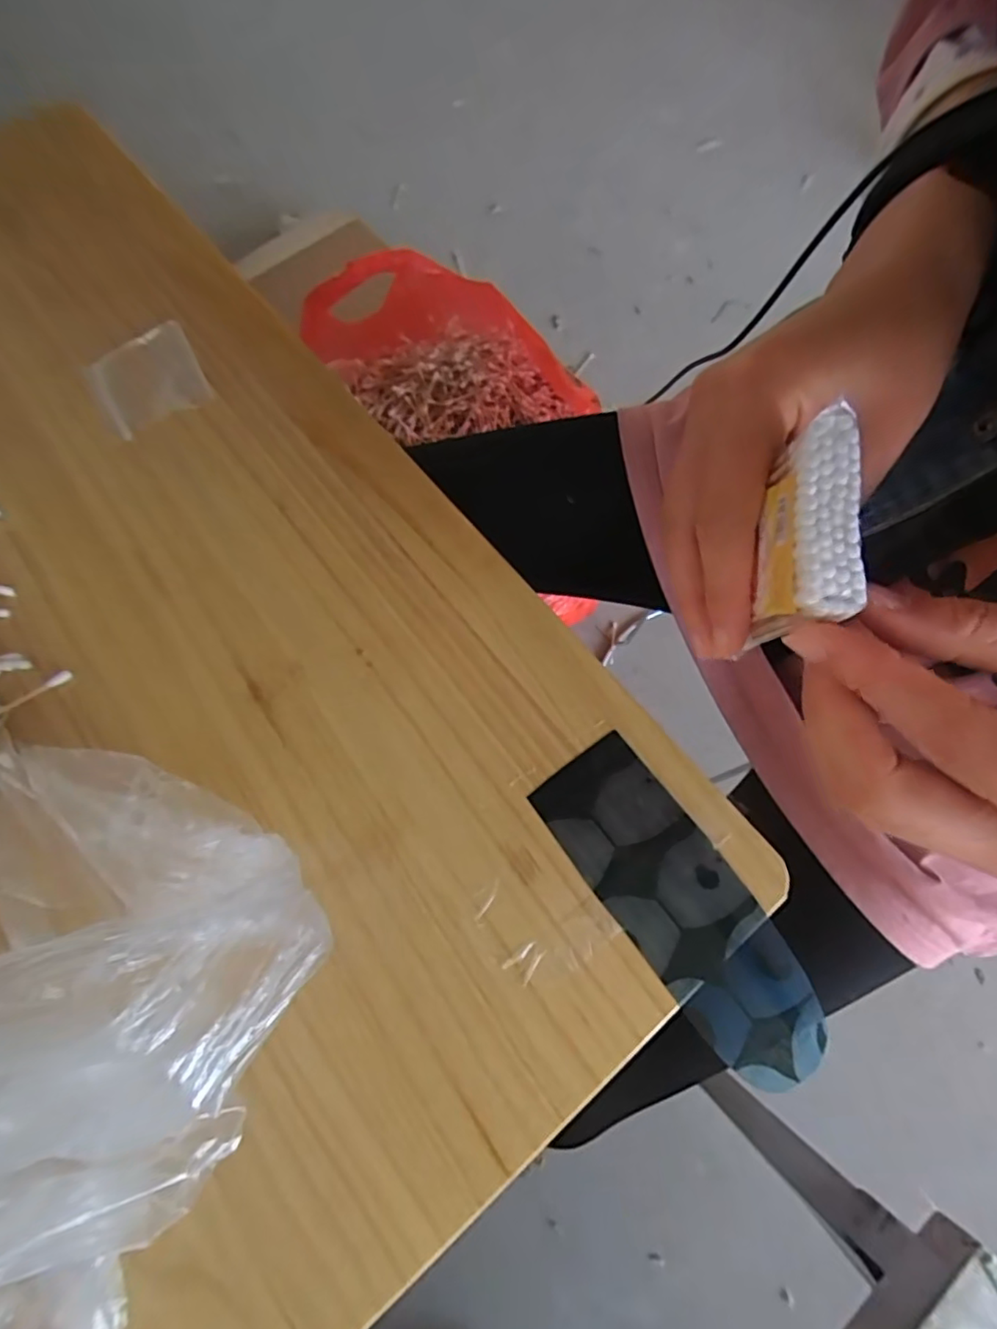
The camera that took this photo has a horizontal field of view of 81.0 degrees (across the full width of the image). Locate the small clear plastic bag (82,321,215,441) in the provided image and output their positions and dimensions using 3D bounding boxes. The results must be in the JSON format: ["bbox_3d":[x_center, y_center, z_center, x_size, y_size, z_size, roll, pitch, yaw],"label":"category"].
[{"bbox_3d":[-0.235,-0.191,0.390,0.069,0.008,0.073,-31,74,-9],"label":"small clear plastic bag"}]

